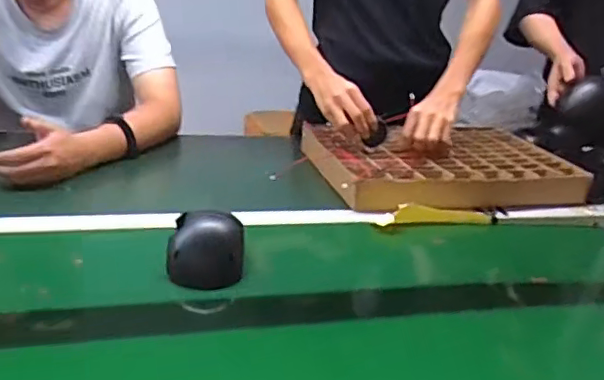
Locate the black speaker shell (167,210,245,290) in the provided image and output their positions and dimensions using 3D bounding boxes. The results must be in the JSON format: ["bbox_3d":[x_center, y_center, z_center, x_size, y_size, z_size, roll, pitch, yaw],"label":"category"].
[{"bbox_3d":[-0.123,0.068,0.712,0.106,0.063,0.102,1,24,-13],"label":"black speaker shell"}]

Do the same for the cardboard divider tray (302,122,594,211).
[{"bbox_3d":[0.268,-0.054,1.084,0.475,0.062,0.311,-1,25,-18],"label":"cardboard divider tray"}]

